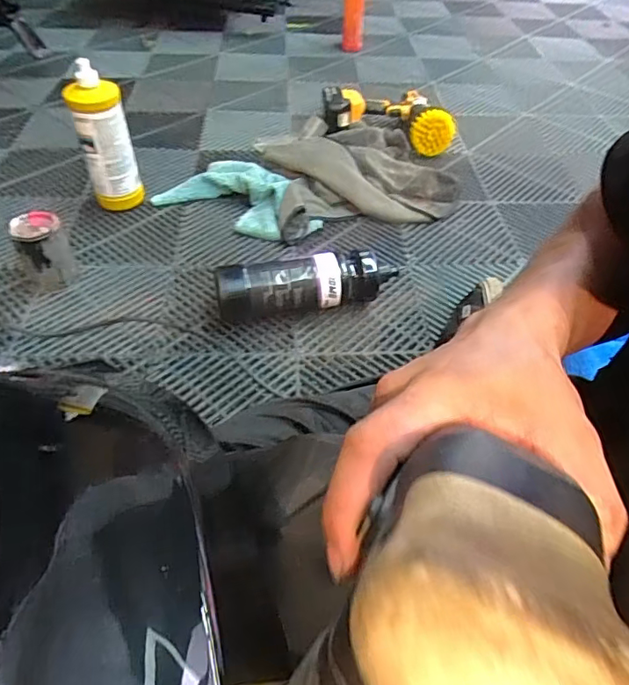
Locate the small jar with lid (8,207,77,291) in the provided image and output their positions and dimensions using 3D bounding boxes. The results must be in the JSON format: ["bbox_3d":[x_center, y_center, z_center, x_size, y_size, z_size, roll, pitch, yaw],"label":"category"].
[{"bbox_3d":[-0.410,-0.139,0.785,0.070,0.103,0.084,-26,54,-26],"label":"small jar with lid"}]

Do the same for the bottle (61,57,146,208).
[{"bbox_3d":[-0.351,-0.336,0.877,0.082,0.241,0.070,-17,51,-20],"label":"bottle"}]

